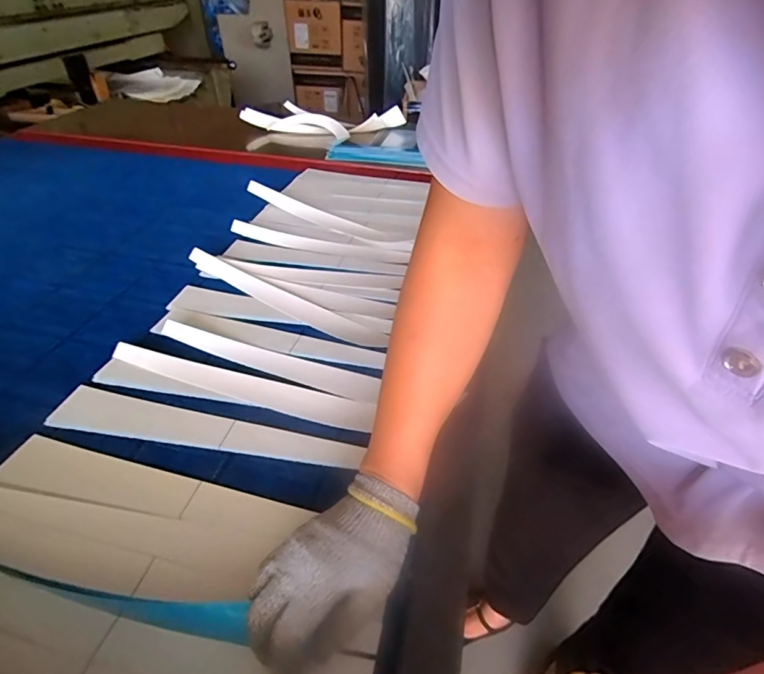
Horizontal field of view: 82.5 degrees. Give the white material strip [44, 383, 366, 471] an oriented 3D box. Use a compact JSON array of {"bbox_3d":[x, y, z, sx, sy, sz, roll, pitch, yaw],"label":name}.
[{"bbox_3d":[-0.192,0.096,0.475,0.347,0.008,0.049,6,42,9],"label":"white material strip"}]

